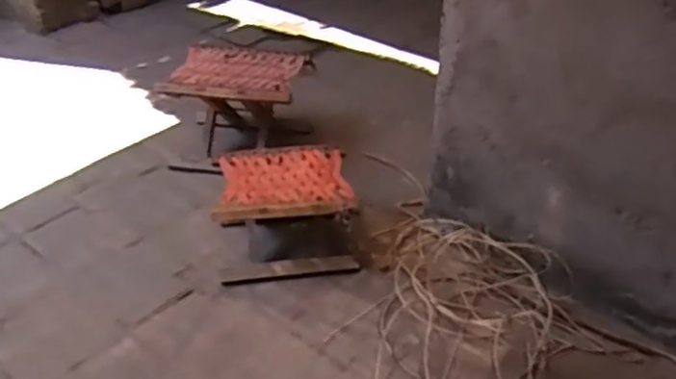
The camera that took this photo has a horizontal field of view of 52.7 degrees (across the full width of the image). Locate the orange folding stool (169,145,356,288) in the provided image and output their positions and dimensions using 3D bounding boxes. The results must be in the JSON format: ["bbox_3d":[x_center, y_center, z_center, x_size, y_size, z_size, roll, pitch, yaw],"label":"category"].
[{"bbox_3d":[-0.117,0.047,1.450,0.304,0.183,0.238,-2,34,-3],"label":"orange folding stool"}]

